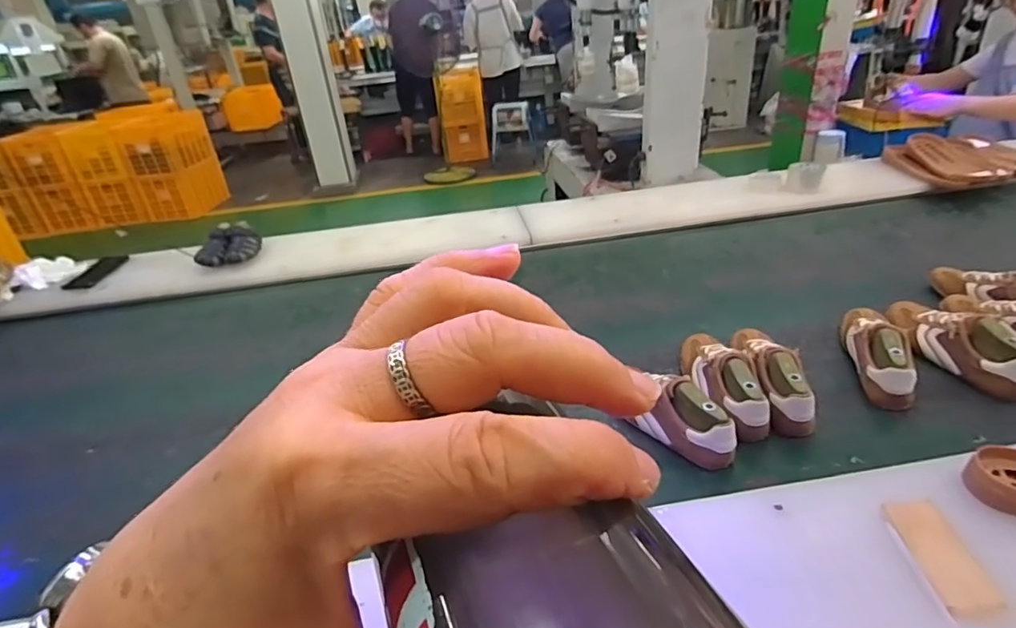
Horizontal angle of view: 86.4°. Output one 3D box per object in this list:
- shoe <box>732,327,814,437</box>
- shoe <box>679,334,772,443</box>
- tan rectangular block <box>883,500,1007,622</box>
[{"bbox_3d":[0.410,0.086,0.855,0.074,0.093,0.230,-3,31,6],"label":"shoe"},{"bbox_3d":[0.337,0.095,0.854,0.075,0.085,0.231,-8,31,-3],"label":"shoe"},{"bbox_3d":[0.433,0.240,0.543,0.049,0.017,0.129,-3,31,6],"label":"tan rectangular block"}]

